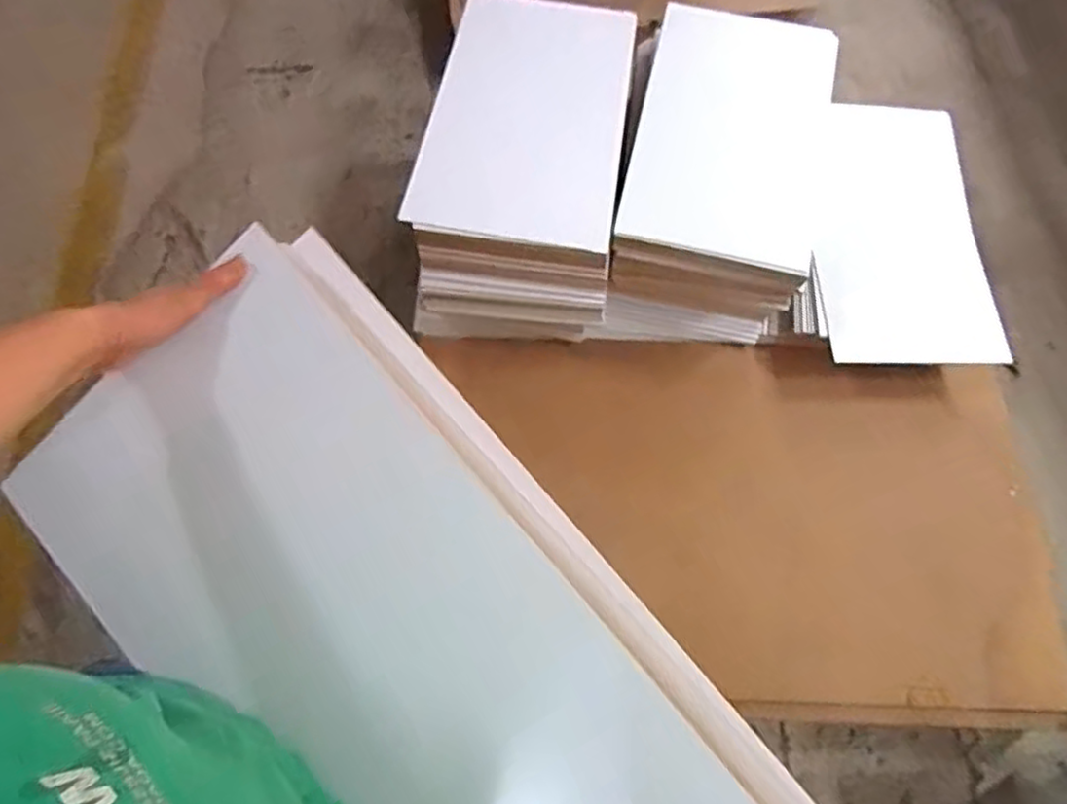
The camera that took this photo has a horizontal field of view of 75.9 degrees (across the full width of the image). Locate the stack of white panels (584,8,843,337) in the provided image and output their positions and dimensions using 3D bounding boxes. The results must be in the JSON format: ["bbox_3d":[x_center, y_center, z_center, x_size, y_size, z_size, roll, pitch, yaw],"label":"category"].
[{"bbox_3d":[0.366,-0.437,1.370,0.378,0.233,0.673,15,68,5],"label":"stack of white panels"}]

